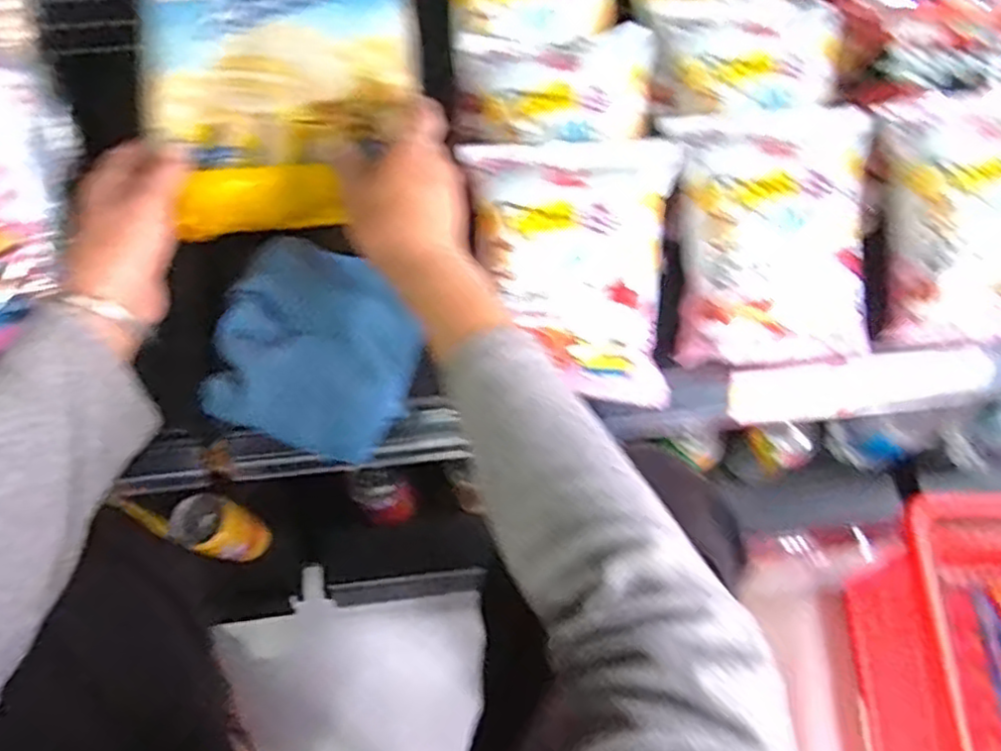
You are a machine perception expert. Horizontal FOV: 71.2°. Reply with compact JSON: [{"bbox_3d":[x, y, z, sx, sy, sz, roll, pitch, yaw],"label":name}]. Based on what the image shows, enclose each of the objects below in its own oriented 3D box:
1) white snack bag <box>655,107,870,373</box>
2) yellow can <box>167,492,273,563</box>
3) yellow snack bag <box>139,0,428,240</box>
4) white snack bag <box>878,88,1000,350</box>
[{"bbox_3d":[0.195,-0.097,0.493,0.137,0.042,0.176,-5,96,2],"label":"white snack bag"},{"bbox_3d":[-0.281,0.157,0.710,0.051,0.126,0.055,1,68,-2],"label":"yellow can"},{"bbox_3d":[-0.158,-0.228,0.519,0.193,0.074,0.220,-7,68,-5],"label":"yellow snack bag"},{"bbox_3d":[0.348,-0.114,0.510,0.131,0.050,0.172,-5,98,0],"label":"white snack bag"}]

